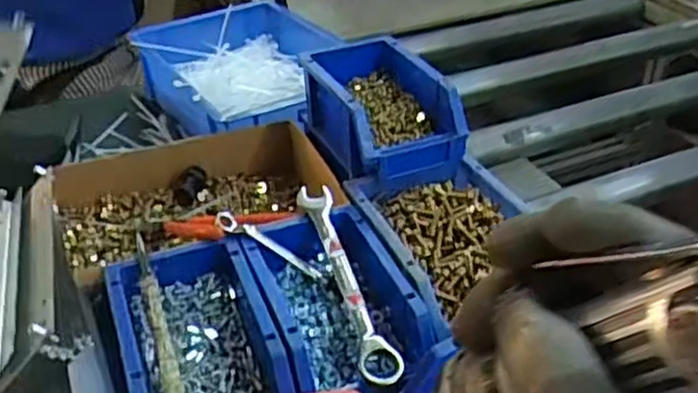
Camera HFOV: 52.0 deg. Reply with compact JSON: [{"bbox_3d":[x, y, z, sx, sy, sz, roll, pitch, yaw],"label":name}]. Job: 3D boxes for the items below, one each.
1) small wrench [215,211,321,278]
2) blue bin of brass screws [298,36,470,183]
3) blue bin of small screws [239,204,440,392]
[{"bbox_3d":[-0.064,0.040,0.567,0.093,0.010,0.016,31,41,3],"label":"small wrench"},{"bbox_3d":[0.027,-0.084,0.666,0.101,0.070,0.158,-15,38,-18],"label":"blue bin of brass screws"},{"bbox_3d":[-0.015,0.082,0.540,0.107,0.066,0.157,-18,39,-21],"label":"blue bin of small screws"}]

